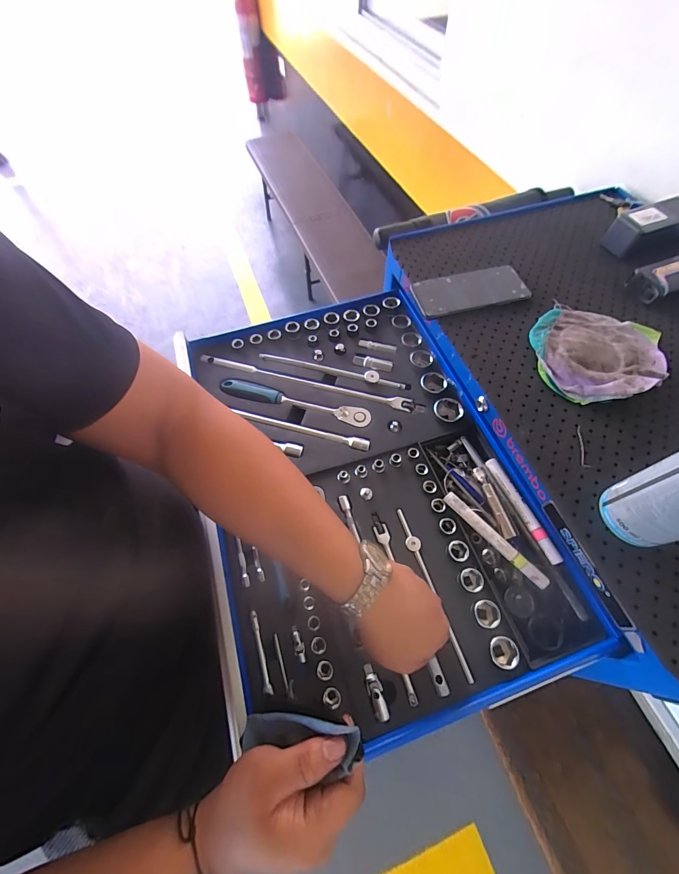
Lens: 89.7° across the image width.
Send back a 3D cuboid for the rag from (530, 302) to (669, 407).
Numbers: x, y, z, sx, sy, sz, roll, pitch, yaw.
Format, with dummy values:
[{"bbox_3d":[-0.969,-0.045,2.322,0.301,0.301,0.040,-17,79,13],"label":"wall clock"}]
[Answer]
[{"bbox_3d":[0.331,-0.108,0.438,0.154,0.025,0.157,23,64,13],"label":"rag"}]

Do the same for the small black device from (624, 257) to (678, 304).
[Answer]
[{"bbox_3d":[0.484,-0.231,0.494,0.113,0.026,0.049,-18,63,-9],"label":"small black device"}]

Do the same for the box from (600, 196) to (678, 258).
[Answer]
[{"bbox_3d":[0.487,-0.327,0.532,0.124,0.048,0.056,-16,62,-8],"label":"box"}]

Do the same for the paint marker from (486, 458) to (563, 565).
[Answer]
[{"bbox_3d":[0.228,0.089,0.429,0.011,0.013,0.141,-18,63,-9],"label":"paint marker"}]

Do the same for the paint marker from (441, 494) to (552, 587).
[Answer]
[{"bbox_3d":[0.186,0.121,0.413,0.017,0.016,0.142,-39,68,-18],"label":"paint marker"}]

